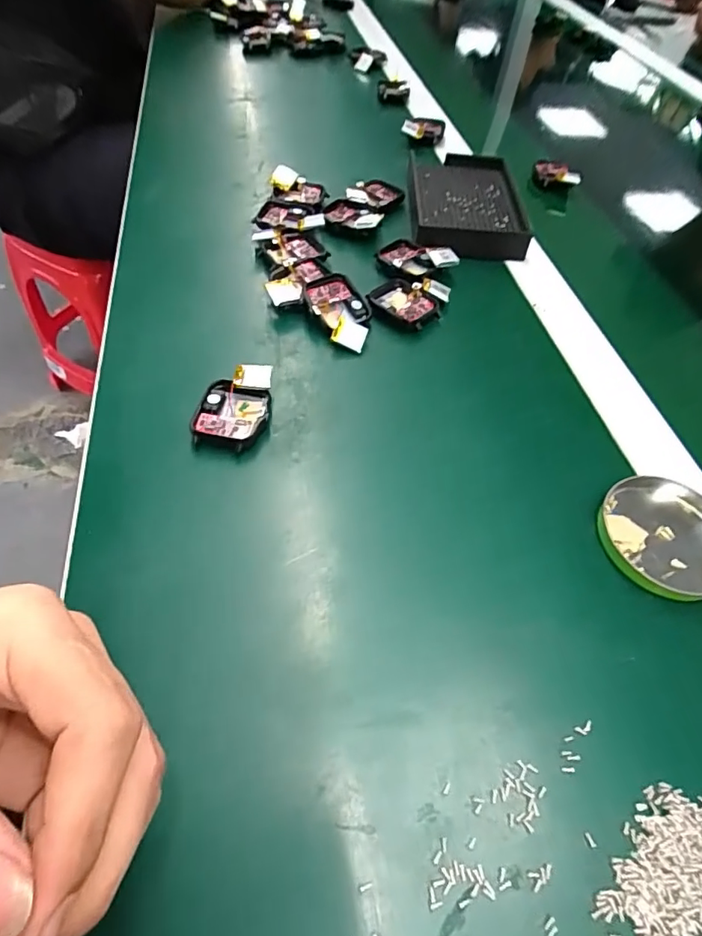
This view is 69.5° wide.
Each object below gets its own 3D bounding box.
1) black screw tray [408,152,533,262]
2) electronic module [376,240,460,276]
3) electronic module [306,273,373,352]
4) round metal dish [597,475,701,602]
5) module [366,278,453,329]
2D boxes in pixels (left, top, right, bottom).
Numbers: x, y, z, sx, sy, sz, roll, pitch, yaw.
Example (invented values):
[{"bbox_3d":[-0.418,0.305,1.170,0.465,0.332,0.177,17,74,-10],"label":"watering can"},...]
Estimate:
[{"bbox_3d":[0.096,-0.228,0.432,0.089,0.026,0.143,2,54,1],"label":"black screw tray"},{"bbox_3d":[0.049,-0.158,0.381,0.054,0.012,0.035,30,59,20],"label":"electronic module"},{"bbox_3d":[-0.008,-0.102,0.337,0.040,0.019,0.053,-4,54,-4],"label":"electronic module"},{"bbox_3d":[0.161,0.034,0.256,0.066,0.011,0.060,0,54,-1],"label":"round metal dish"},{"bbox_3d":[0.042,-0.120,0.357,0.044,0.012,0.051,29,58,19],"label":"module"}]

